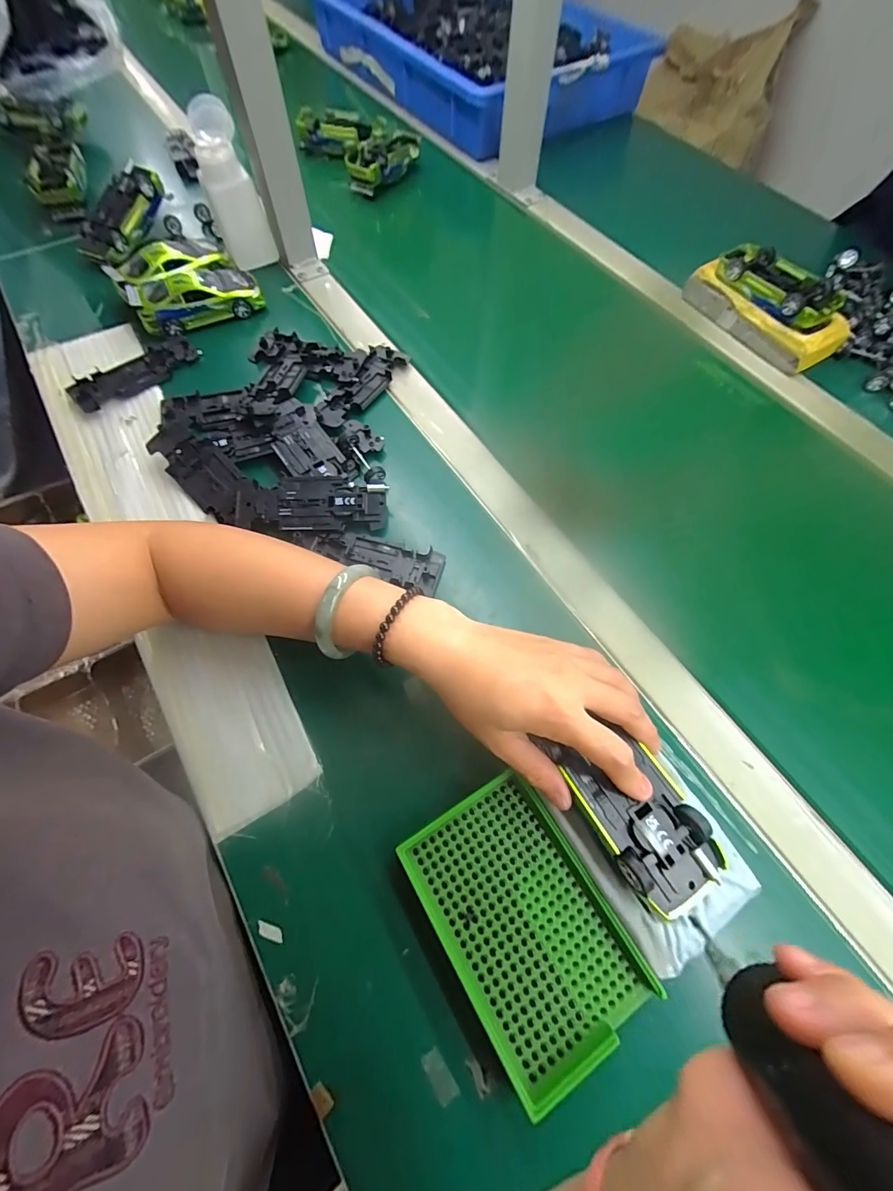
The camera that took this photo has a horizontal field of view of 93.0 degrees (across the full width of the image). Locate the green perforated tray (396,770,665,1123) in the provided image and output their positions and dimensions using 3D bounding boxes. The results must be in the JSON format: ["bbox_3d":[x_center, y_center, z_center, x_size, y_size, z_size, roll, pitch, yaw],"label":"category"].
[{"bbox_3d":[0.044,0.189,0.251,0.092,0.023,0.137,-29,70,-13],"label":"green perforated tray"}]

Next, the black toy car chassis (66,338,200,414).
[{"bbox_3d":[-0.324,-0.233,0.443,0.127,0.014,0.047,-42,73,-17],"label":"black toy car chassis"}]

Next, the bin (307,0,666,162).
[{"bbox_3d":[0.025,-0.956,0.726,0.346,0.092,0.592,-33,71,-13],"label":"bin"}]

